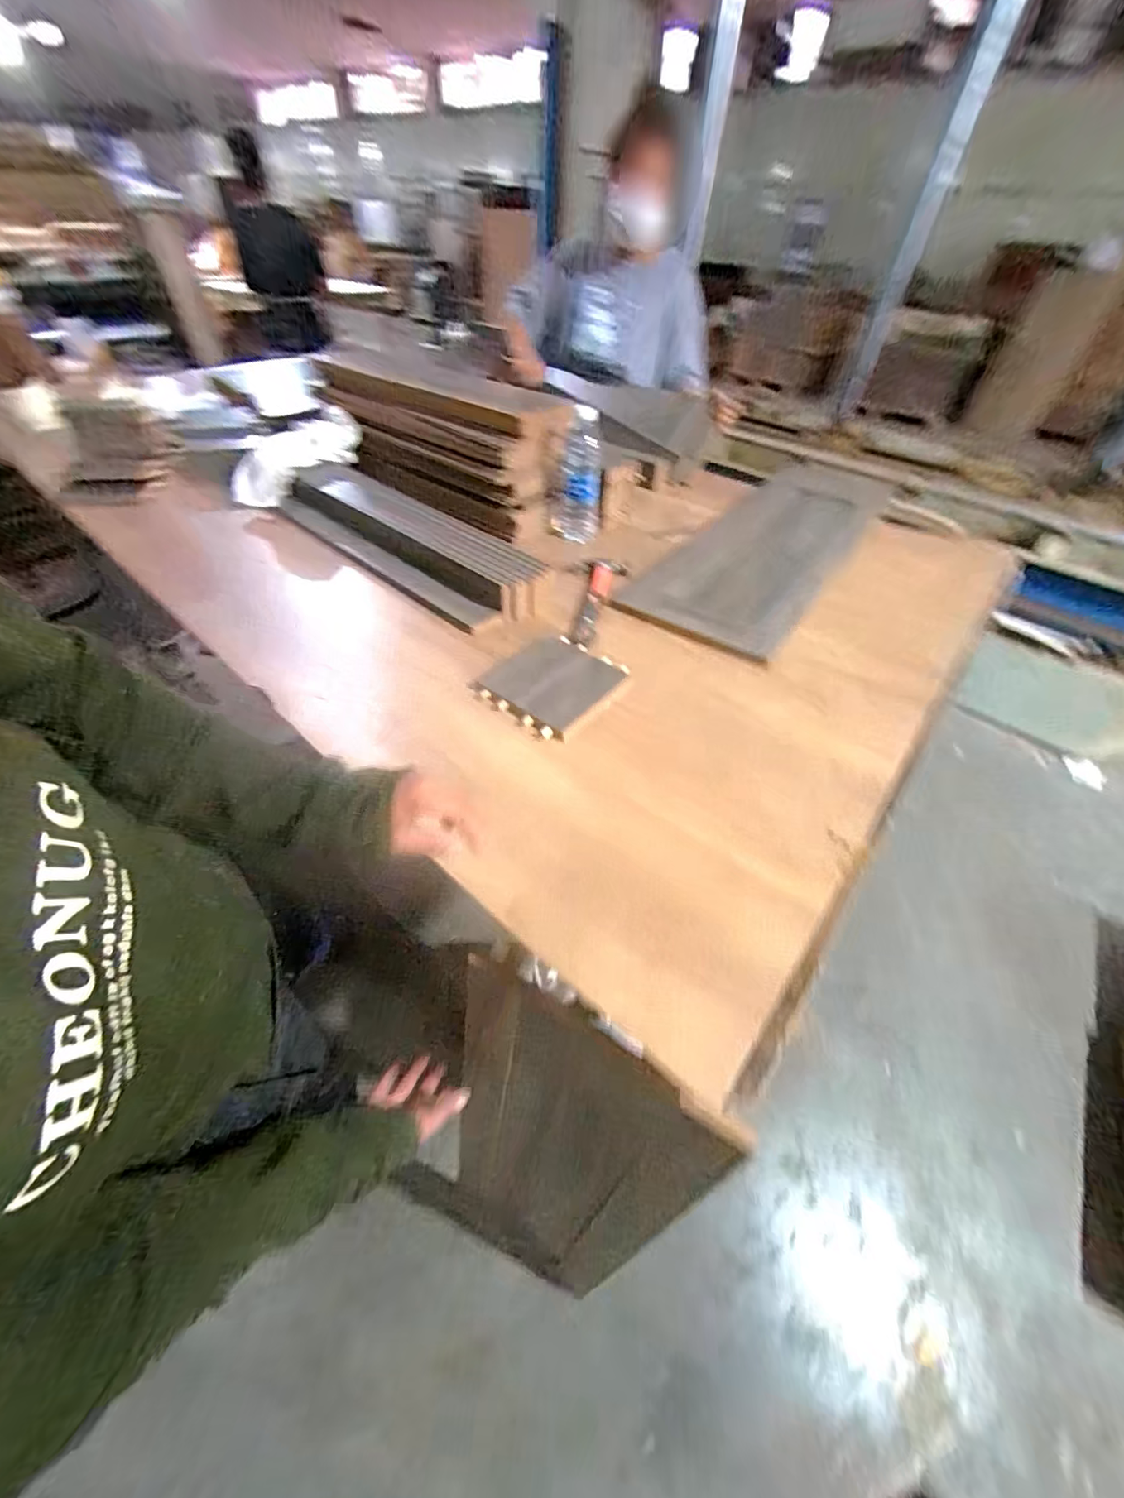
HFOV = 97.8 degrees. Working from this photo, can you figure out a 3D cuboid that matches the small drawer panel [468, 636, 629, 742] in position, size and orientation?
[{"bbox_3d":[-0.015,-0.095,0.678,0.171,0.017,0.179,29,52,24],"label":"small drawer panel"}]

